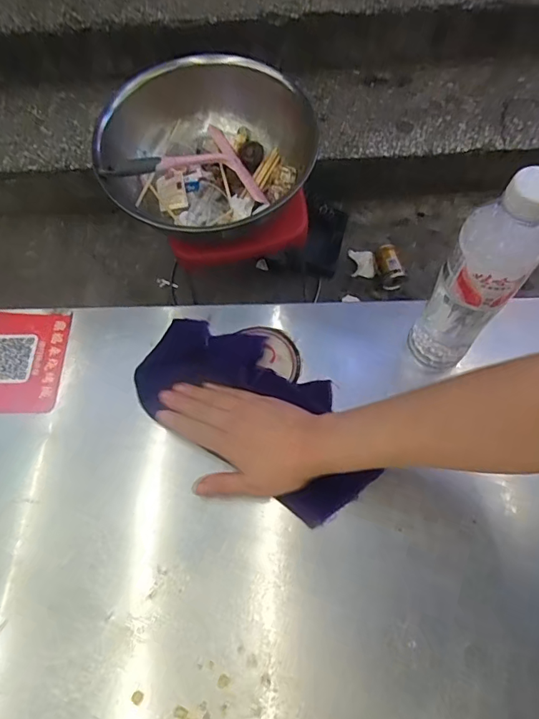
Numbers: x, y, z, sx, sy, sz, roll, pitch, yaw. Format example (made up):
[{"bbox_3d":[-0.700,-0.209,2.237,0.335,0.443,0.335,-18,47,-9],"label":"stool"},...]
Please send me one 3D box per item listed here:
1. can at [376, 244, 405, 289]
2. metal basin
[{"bbox_3d":[0.282,-0.223,1.098,0.054,0.064,0.109,-15,65,-5],"label":"can"},{"bbox_3d":[-0.122,-0.378,0.837,0.327,0.161,0.358,-1,65,2],"label":"metal basin"}]

